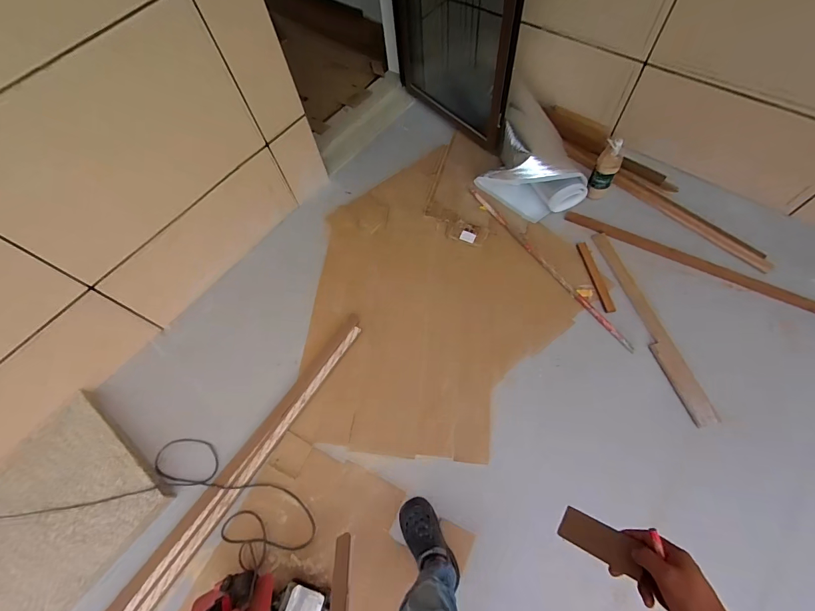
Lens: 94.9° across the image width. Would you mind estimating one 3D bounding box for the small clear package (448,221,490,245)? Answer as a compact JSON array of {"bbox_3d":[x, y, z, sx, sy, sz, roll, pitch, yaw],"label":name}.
[{"bbox_3d":[0.300,-0.355,1.820,0.170,0.024,0.111,22,69,16],"label":"small clear package"}]

